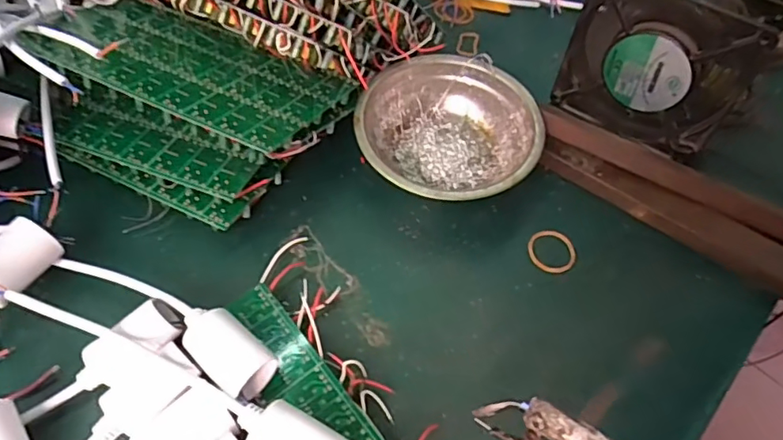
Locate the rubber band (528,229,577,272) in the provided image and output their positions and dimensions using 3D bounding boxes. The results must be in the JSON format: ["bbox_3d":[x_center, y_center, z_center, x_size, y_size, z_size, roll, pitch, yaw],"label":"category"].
[{"bbox_3d":[0.108,0.021,0.365,0.030,0.005,0.032,-16,58,-16],"label":"rubber band"}]

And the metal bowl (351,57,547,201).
[{"bbox_3d":[0.039,-0.058,0.391,0.124,0.044,0.120,2,55,-3],"label":"metal bowl"}]

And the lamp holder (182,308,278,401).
[{"bbox_3d":[-0.087,0.069,0.286,0.053,0.020,0.027,37,60,19],"label":"lamp holder"}]

